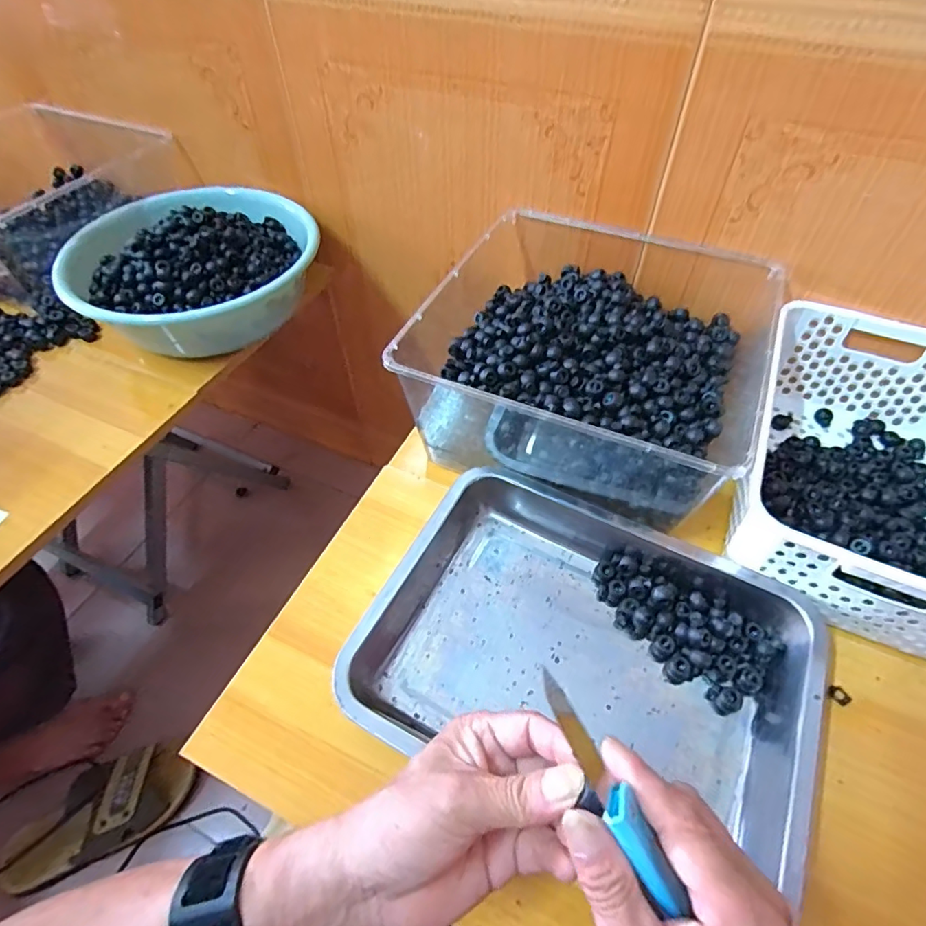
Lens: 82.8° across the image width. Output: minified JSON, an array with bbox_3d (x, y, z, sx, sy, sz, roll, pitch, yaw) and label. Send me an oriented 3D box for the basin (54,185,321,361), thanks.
[{"bbox_3d":[-0.340,-0.247,0.686,0.283,0.117,0.283,0,51,0],"label":"basin"}]

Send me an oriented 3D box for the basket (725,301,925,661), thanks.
[{"bbox_3d":[0.361,0.005,0.469,0.200,0.109,0.304,21,54,16],"label":"basket"}]

